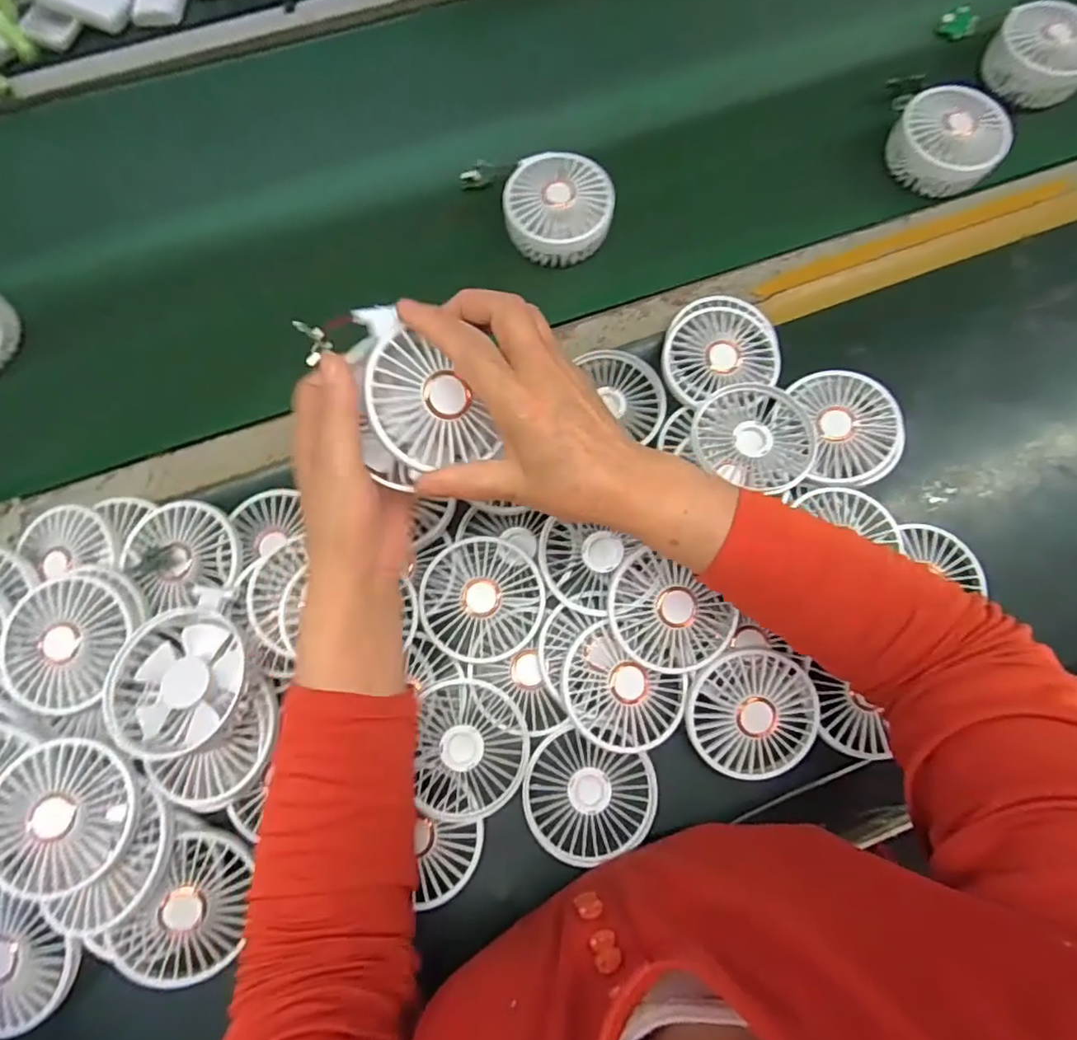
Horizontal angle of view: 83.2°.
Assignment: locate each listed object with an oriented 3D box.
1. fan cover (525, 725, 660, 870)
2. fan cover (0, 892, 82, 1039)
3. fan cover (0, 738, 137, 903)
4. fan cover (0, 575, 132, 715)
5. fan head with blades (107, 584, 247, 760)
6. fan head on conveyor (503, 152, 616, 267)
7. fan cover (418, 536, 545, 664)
[{"bbox_3d":[0.033,0.189,0.409,0.087,0.012,0.077,20,74,6],"label":"fan cover"},{"bbox_3d":[-0.336,0.277,0.380,0.087,0.014,0.074,21,75,7],"label":"fan cover"},{"bbox_3d":[-0.291,0.182,0.371,0.083,0.017,0.085,5,73,2],"label":"fan cover"},{"bbox_3d":[-0.316,0.081,0.403,0.084,0.018,0.083,28,75,8],"label":"fan cover"},{"bbox_3d":[-0.232,0.098,0.395,0.078,0.028,0.102,2,73,1],"label":"fan head with blades"},{"bbox_3d":[0.018,-0.268,0.522,0.089,0.036,0.086,6,73,2],"label":"fan head on conveyor"},{"bbox_3d":[-0.040,0.057,0.435,0.086,0.016,0.084,38,77,11],"label":"fan cover"}]

